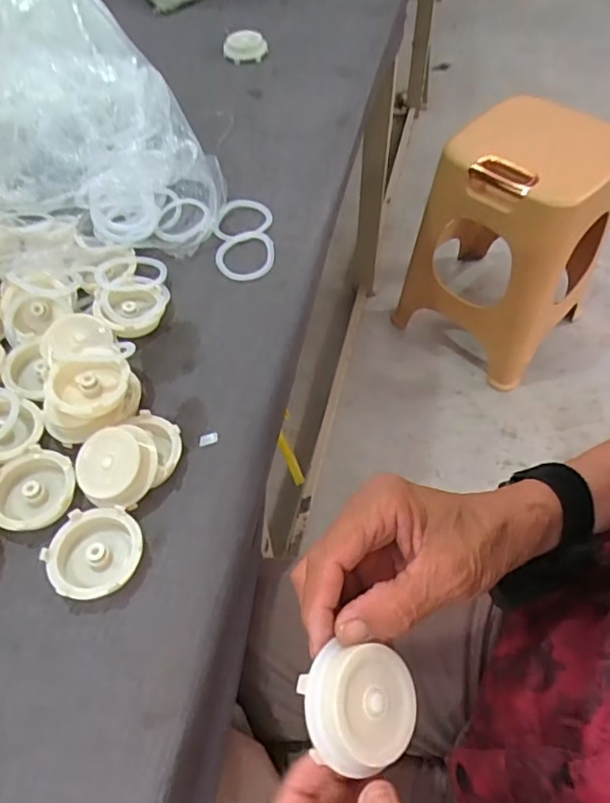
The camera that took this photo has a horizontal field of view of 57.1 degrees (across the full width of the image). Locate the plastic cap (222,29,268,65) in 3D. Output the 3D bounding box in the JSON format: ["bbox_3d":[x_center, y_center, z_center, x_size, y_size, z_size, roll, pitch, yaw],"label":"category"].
[{"bbox_3d":[-0.082,-0.488,0.763,0.059,0.024,0.044,-5,55,-1],"label":"plastic cap"}]

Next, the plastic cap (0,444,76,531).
[{"bbox_3d":[-0.187,0.061,0.383,0.057,0.012,0.059,-1,55,2],"label":"plastic cap"}]

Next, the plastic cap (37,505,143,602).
[{"bbox_3d":[-0.133,0.097,0.358,0.055,0.017,0.057,-1,55,2],"label":"plastic cap"}]

